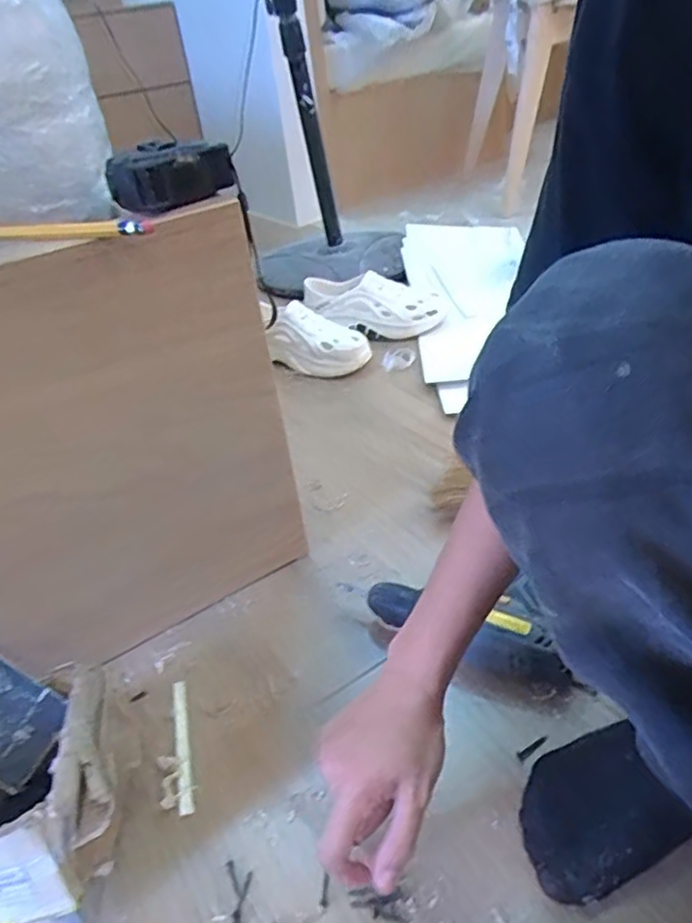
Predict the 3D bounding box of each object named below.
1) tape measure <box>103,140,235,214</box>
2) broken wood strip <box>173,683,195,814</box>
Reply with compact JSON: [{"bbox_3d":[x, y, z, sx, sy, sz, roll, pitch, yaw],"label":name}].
[{"bbox_3d":[-0.138,-0.226,0.503,0.088,0.039,0.060,-30,41,-29],"label":"tape measure"},{"bbox_3d":[-0.138,0.236,0.544,0.012,0.004,0.124,-14,35,-9],"label":"broken wood strip"}]

